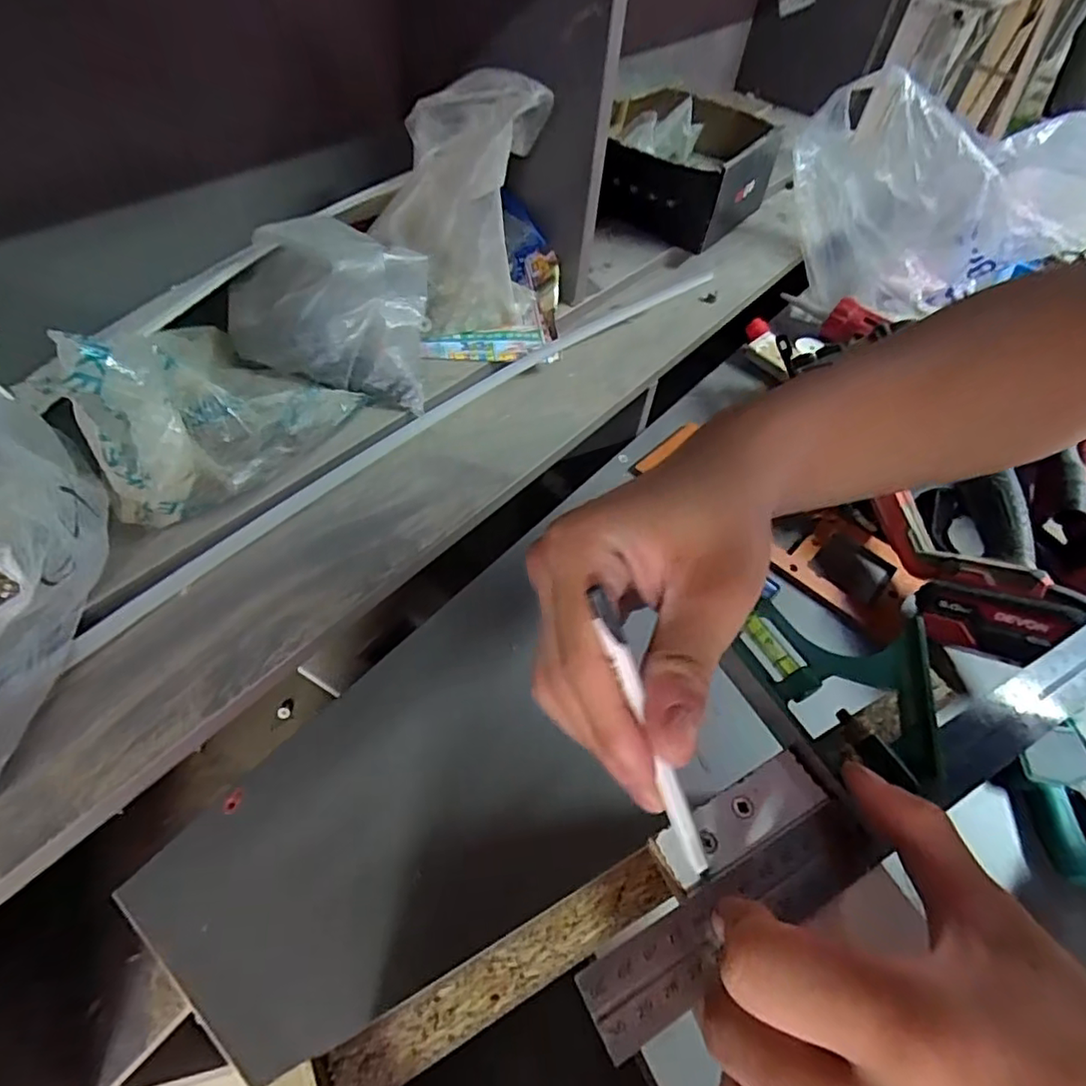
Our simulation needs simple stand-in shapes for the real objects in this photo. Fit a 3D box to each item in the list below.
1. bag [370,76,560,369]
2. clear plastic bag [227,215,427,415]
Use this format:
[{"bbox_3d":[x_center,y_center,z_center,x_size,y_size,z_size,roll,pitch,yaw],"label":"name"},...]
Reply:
[{"bbox_3d":[-0.061,-0.290,0.545,0.164,0.208,0.153,4,52,-3],"label":"bag"},{"bbox_3d":[-0.176,-0.190,0.499,0.157,0.128,0.114,-7,53,-11],"label":"clear plastic bag"}]

